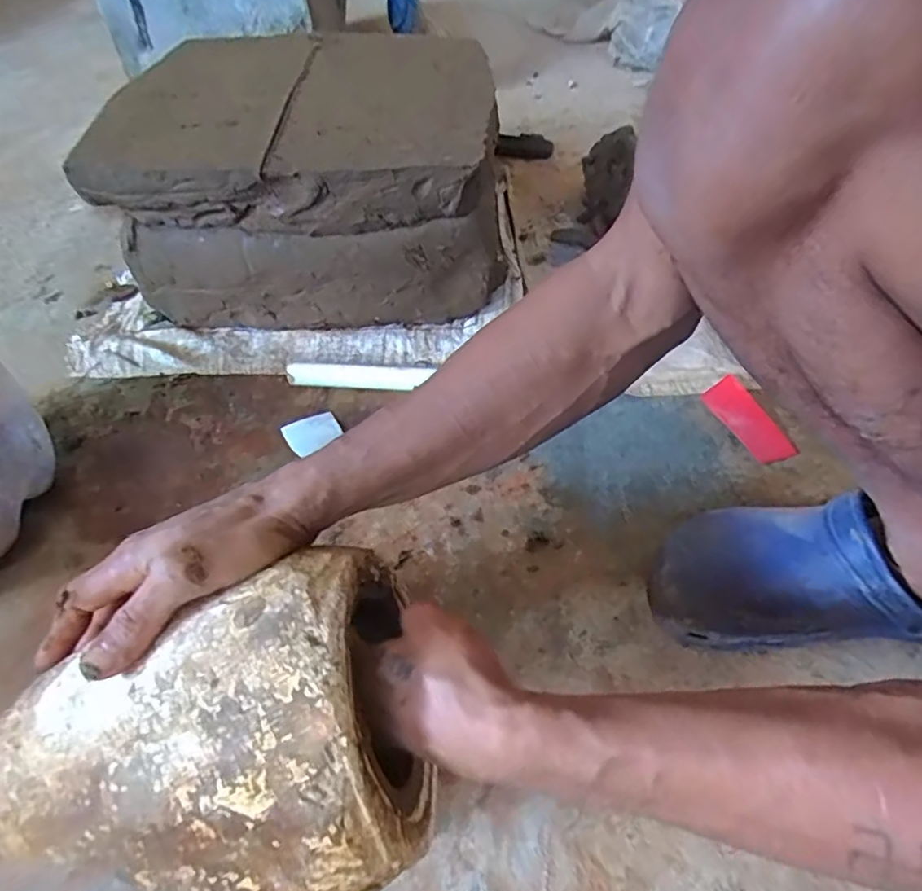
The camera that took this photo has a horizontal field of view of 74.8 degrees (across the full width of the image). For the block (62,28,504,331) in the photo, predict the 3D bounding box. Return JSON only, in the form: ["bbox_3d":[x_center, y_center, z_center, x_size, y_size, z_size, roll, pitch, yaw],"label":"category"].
[{"bbox_3d":[-0.165,-0.328,0.752,0.397,0.222,0.354,2,49,4],"label":"block"}]

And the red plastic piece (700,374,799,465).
[{"bbox_3d":[0.290,-0.027,0.610,0.048,0.005,0.104,-24,56,-11],"label":"red plastic piece"}]

